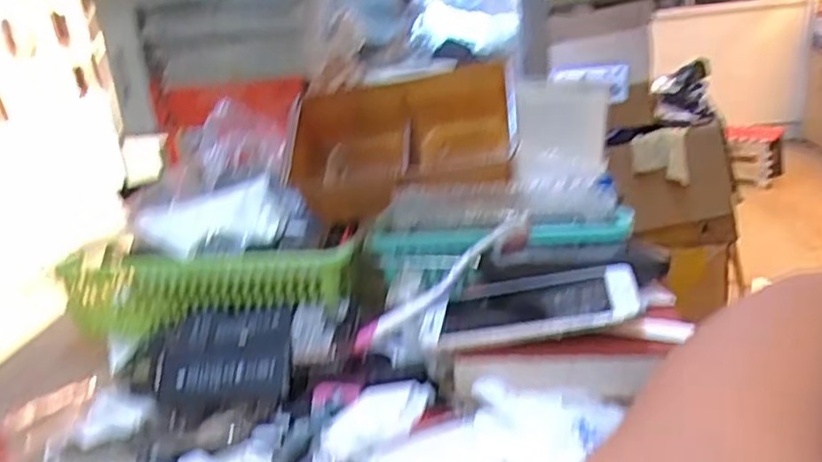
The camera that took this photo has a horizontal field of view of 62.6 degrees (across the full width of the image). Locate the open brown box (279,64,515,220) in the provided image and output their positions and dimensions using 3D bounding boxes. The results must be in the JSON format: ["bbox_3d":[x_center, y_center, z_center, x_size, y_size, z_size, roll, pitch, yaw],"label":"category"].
[{"bbox_3d":[-0.010,-0.077,0.604,0.209,0.103,0.116,-4,22,8],"label":"open brown box"}]

